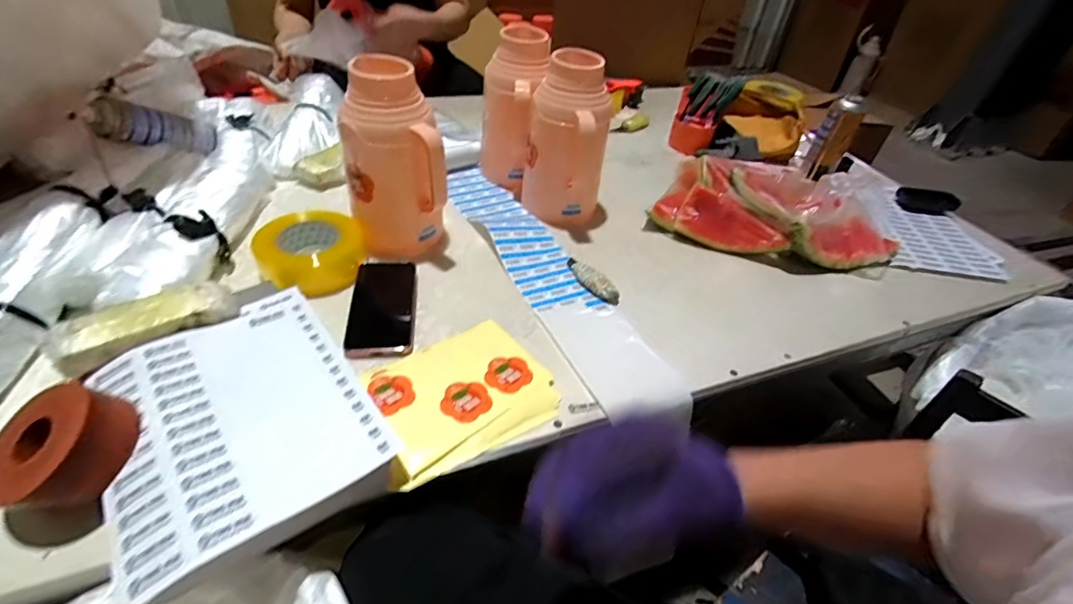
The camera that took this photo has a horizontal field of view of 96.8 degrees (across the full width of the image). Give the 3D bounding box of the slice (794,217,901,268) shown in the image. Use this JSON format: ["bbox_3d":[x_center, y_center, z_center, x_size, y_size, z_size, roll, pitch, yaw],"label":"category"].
[{"bbox_3d":[0.516,-0.094,0.781,0.229,0.072,0.049,-4,44,-12],"label":"slice"}]

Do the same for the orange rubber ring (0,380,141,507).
[{"bbox_3d":[-0.398,0.120,0.399,0.092,0.050,0.097,-13,62,1],"label":"orange rubber ring"}]

